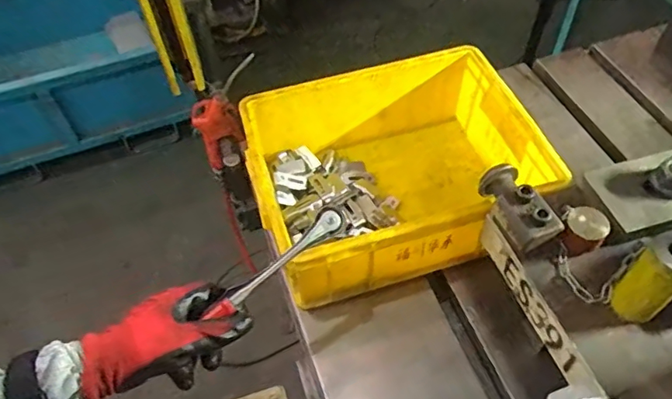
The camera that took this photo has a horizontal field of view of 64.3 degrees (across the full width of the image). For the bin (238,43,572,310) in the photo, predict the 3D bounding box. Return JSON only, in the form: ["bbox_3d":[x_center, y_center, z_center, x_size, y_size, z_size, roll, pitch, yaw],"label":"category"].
[{"bbox_3d":[0.071,-0.035,0.685,0.341,0.129,0.258,-15,54,-9],"label":"bin"}]

